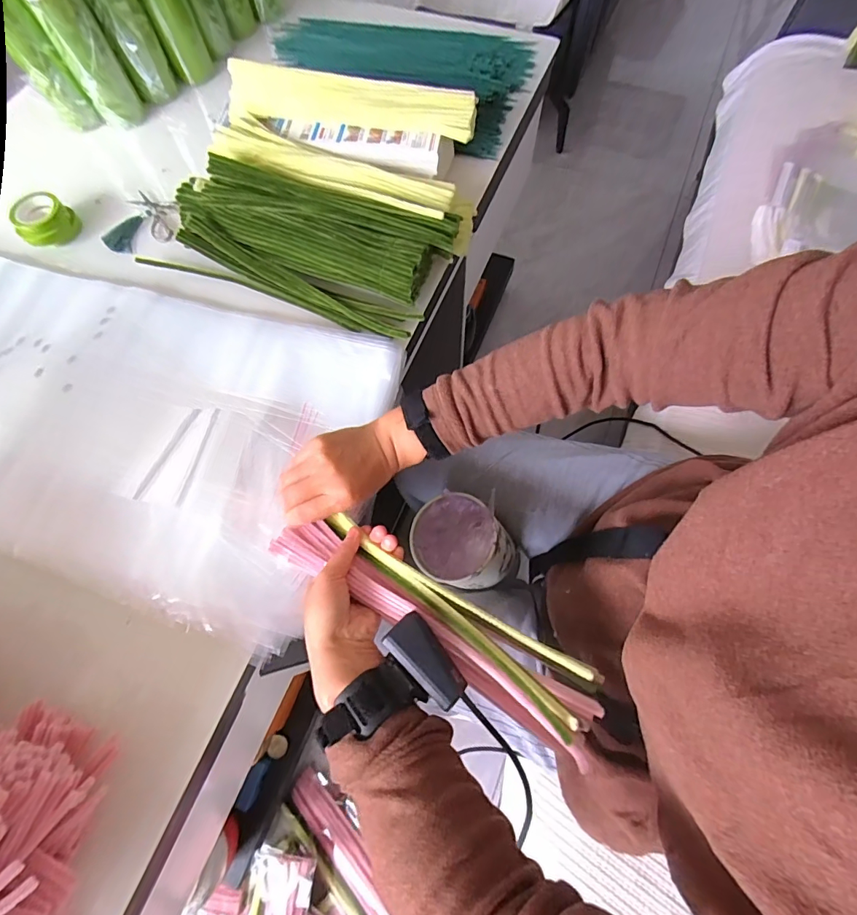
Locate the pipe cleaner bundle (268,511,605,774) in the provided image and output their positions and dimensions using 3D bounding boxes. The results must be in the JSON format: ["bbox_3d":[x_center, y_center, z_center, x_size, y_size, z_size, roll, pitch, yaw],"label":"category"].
[{"bbox_3d":[-0.008,0.129,0.372,0.298,0.038,0.065,27,73,18],"label":"pipe cleaner bundle"}]

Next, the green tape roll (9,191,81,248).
[{"bbox_3d":[-0.493,-0.307,0.574,0.054,0.042,0.055,-1,70,2],"label":"green tape roll"}]

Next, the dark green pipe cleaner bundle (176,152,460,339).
[{"bbox_3d":[-0.140,-0.249,0.510,0.313,0.065,0.126,23,72,10],"label":"dark green pipe cleaner bundle"}]

